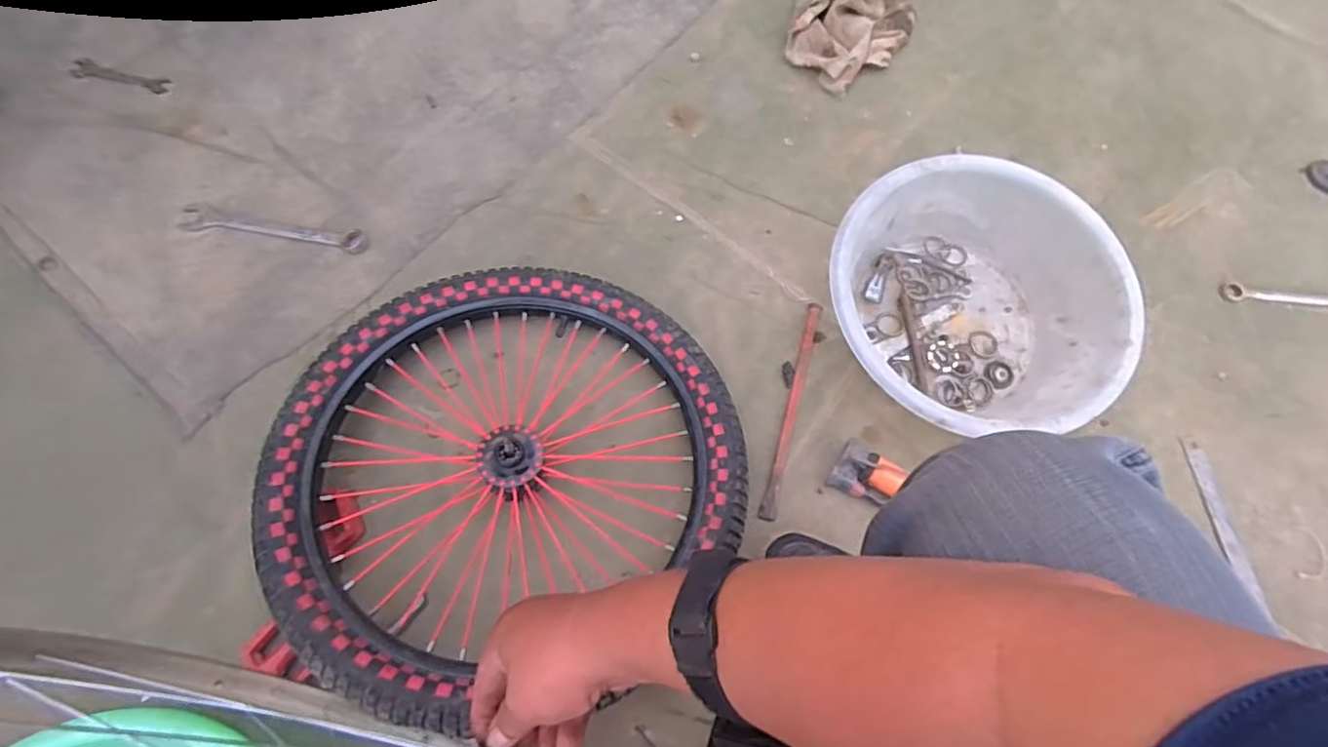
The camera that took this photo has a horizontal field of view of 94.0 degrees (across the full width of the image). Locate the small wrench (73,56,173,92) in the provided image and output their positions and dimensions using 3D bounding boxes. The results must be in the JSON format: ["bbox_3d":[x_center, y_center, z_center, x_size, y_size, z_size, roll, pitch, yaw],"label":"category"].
[{"bbox_3d":[-0.743,-0.402,0.842,0.136,0.004,0.039,15,60,-1],"label":"small wrench"}]

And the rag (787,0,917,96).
[{"bbox_3d":[0.295,-0.550,0.931,0.171,0.059,0.267,41,76,12],"label":"rag"}]

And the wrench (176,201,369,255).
[{"bbox_3d":[-0.500,-0.184,0.798,0.226,0.009,0.040,9,66,-4],"label":"wrench"}]

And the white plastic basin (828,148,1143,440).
[{"bbox_3d":[0.364,-0.080,0.747,0.333,0.122,0.318,0,72,0],"label":"white plastic basin"}]

